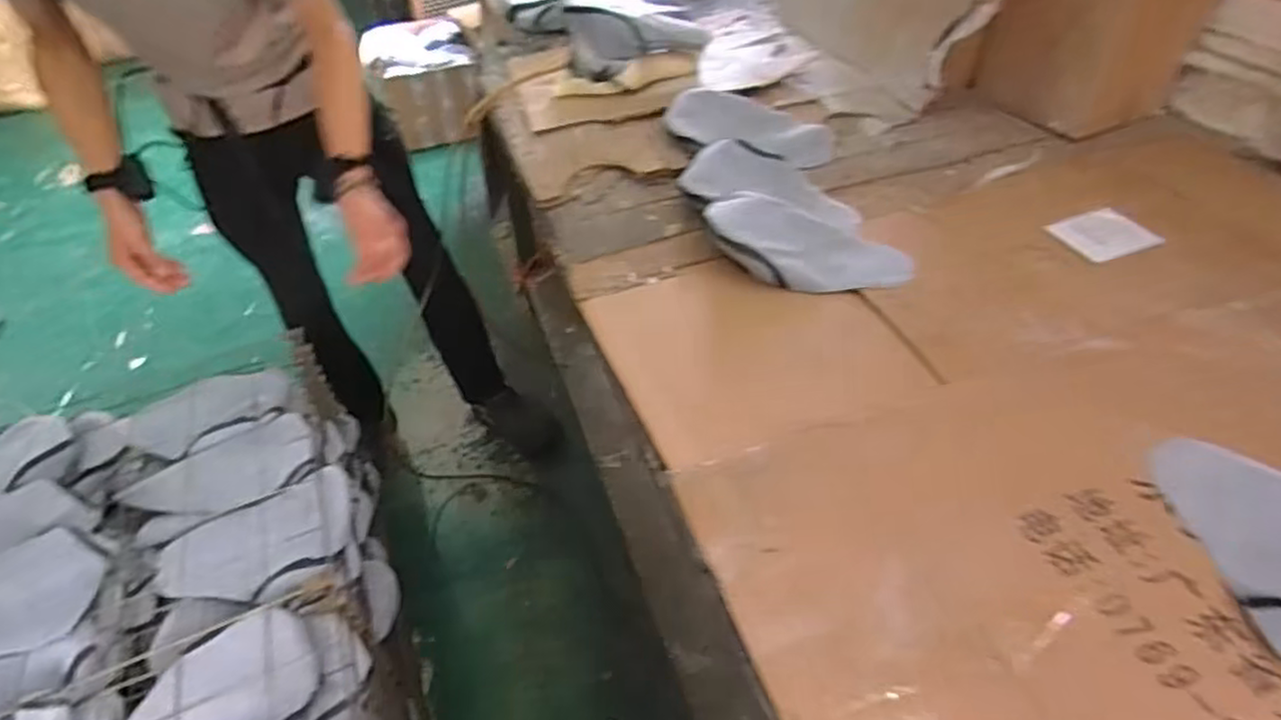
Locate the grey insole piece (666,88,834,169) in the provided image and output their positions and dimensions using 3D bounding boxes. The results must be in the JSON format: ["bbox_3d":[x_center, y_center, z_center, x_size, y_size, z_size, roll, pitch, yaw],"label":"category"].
[{"bbox_3d":[0.196,-0.420,1.264,0.303,0.049,0.117,16,77,8],"label":"grey insole piece"}]

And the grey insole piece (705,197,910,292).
[{"bbox_3d":[0.231,-0.163,1.030,0.308,0.060,0.125,23,48,27],"label":"grey insole piece"}]

